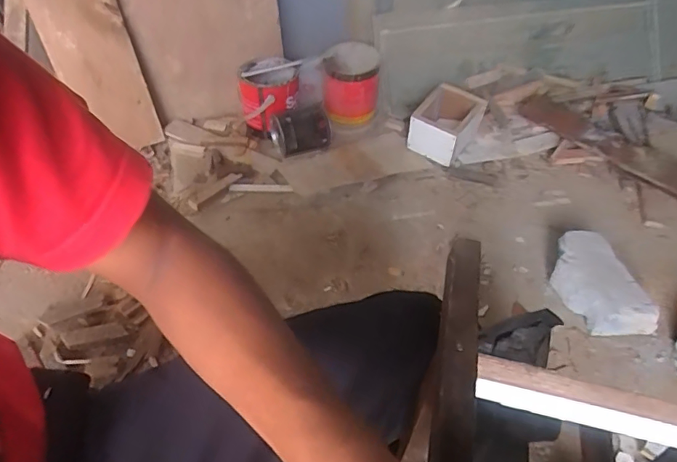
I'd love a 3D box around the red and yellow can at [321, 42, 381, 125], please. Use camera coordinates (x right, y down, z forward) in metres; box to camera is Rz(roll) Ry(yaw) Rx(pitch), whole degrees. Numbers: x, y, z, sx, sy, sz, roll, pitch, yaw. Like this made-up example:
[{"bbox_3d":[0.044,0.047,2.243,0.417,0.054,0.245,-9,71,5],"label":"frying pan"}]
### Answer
[{"bbox_3d":[0.034,-0.394,1.348,0.143,0.172,0.150,2,46,0],"label":"red and yellow can"}]

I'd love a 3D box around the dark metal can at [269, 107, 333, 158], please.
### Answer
[{"bbox_3d":[-0.095,-0.242,1.230,0.145,0.101,0.083,-6,46,-7],"label":"dark metal can"}]

